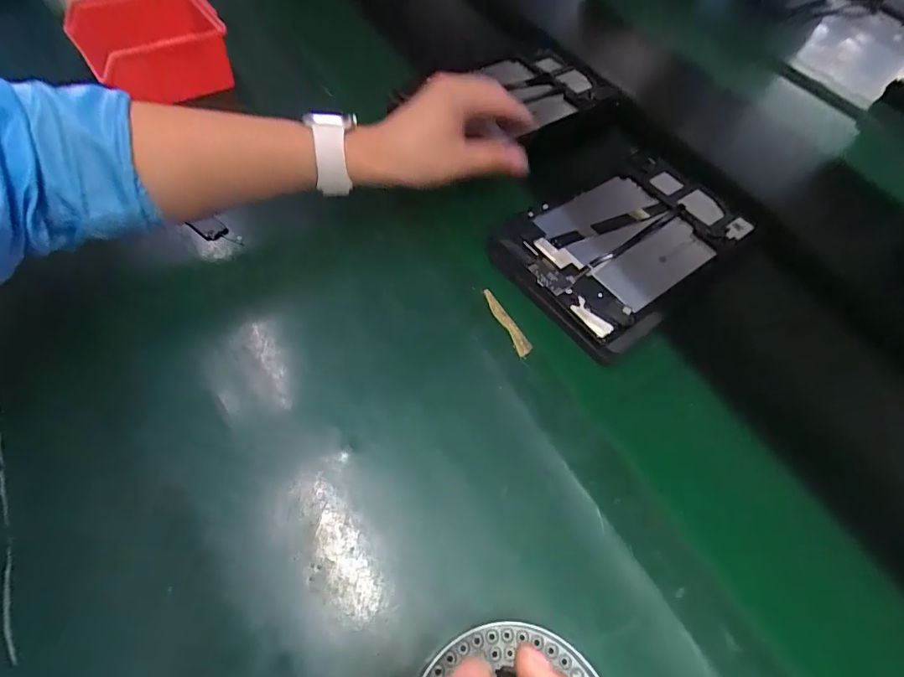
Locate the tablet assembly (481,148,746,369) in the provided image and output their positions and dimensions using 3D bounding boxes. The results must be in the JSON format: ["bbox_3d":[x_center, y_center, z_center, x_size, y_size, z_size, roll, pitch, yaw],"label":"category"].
[{"bbox_3d":[0.168,-0.096,0.461,0.243,0.024,0.154,-34,67,-23],"label":"tablet assembly"}]

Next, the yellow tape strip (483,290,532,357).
[{"bbox_3d":[0.048,-0.014,0.410,0.015,0.007,0.070,-17,61,-16],"label":"yellow tape strip"}]

